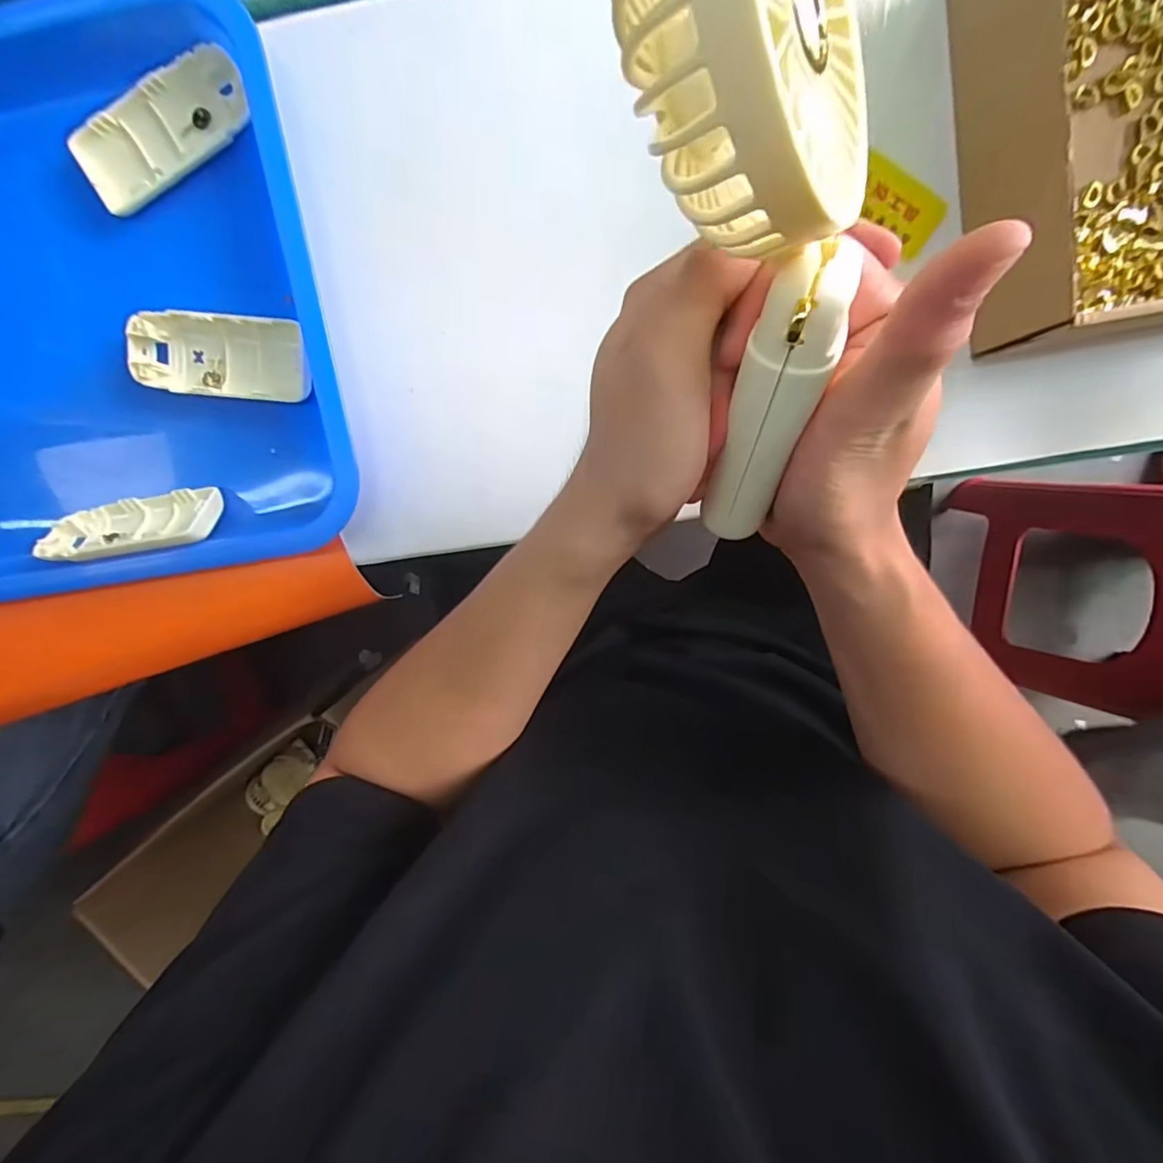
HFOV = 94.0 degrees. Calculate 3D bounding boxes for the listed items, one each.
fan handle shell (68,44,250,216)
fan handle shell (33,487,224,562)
[{"bbox_3d":[-0.237,-0.258,0.310,0.103,0.016,0.046,-34,95,6],"label":"fan handle shell"},{"bbox_3d":[-0.281,-0.034,0.340,0.103,0.048,0.017,-7,134,2],"label":"fan handle shell"}]

